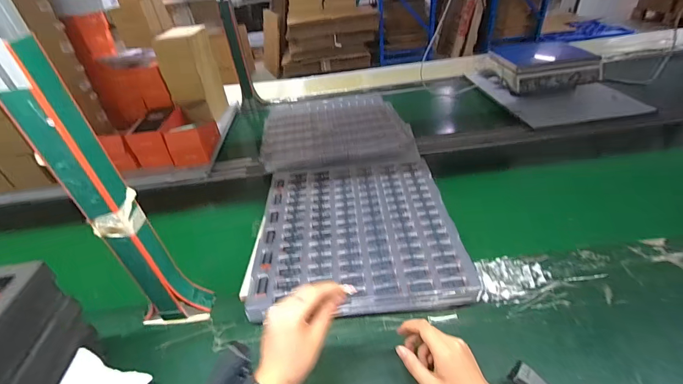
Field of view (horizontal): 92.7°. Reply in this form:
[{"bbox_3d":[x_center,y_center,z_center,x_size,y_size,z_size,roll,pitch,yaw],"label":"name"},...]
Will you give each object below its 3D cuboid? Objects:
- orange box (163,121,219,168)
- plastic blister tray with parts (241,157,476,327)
[{"bbox_3d":[-0.444,-0.171,0.986,0.095,0.104,0.191,-6,38,1],"label":"orange box"},{"bbox_3d":[0.030,0.072,0.684,0.385,0.029,0.393,-6,38,0],"label":"plastic blister tray with parts"}]

